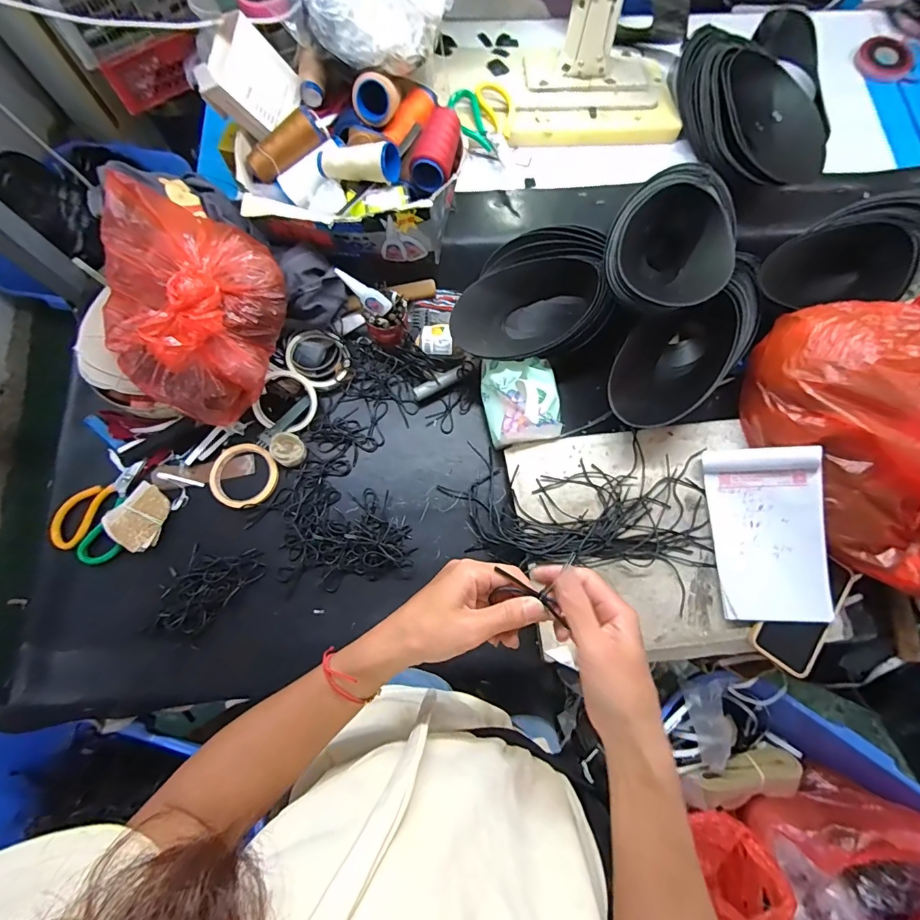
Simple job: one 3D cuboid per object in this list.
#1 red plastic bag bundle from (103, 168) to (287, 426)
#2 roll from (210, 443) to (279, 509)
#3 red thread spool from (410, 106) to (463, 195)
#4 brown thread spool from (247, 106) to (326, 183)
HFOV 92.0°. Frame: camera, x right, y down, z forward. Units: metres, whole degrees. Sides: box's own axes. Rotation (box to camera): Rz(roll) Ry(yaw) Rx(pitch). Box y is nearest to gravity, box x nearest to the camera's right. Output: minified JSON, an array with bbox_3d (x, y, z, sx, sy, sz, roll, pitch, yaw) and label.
[{"bbox_3d":[-0.359,-0.194,0.607,0.242,0.196,0.231,31,77,7],"label":"red plastic bag bundle"},{"bbox_3d":[-0.318,0.022,0.651,0.098,0.013,0.093,0,75,0],"label":"roll"},{"bbox_3d":[-0.031,-0.412,0.588,0.053,0.044,0.109,11,75,3],"label":"red thread spool"},{"bbox_3d":[-0.230,-0.414,0.591,0.108,0.047,0.043,-35,78,7],"label":"brown thread spool"}]

